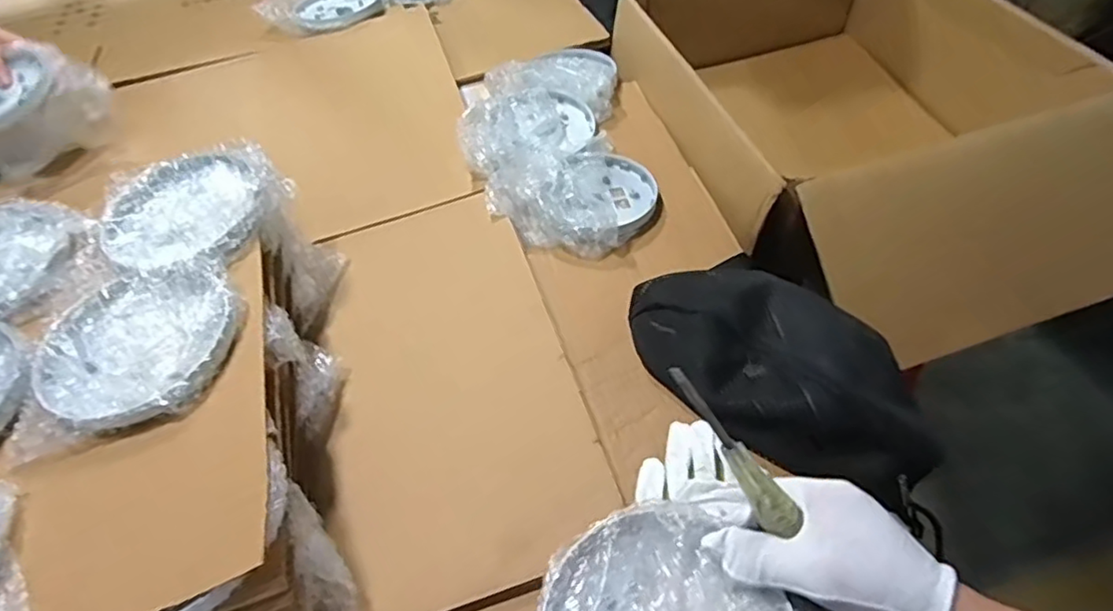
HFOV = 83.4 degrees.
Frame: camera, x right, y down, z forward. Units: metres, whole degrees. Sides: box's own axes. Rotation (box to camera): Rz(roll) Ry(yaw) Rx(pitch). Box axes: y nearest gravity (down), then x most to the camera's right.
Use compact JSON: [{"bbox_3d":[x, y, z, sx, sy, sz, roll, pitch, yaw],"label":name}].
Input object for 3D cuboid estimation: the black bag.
[{"bbox_3d":[0.193,0.048,0.546,0.262,0.070,0.149,31,60,26],"label":"black bag"}]

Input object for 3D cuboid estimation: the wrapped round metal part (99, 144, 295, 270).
[{"bbox_3d":[-0.325,-0.088,0.547,0.154,0.024,0.136,-11,51,-5],"label":"wrapped round metal part"}]

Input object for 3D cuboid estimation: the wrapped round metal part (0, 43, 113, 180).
[{"bbox_3d":[-0.661,-0.246,0.791,0.166,0.098,0.121,-38,58,-23],"label":"wrapped round metal part"}]

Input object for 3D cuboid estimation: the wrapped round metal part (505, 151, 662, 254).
[{"bbox_3d":[0.040,-0.124,0.710,0.124,0.047,0.167,31,59,26],"label":"wrapped round metal part"}]

